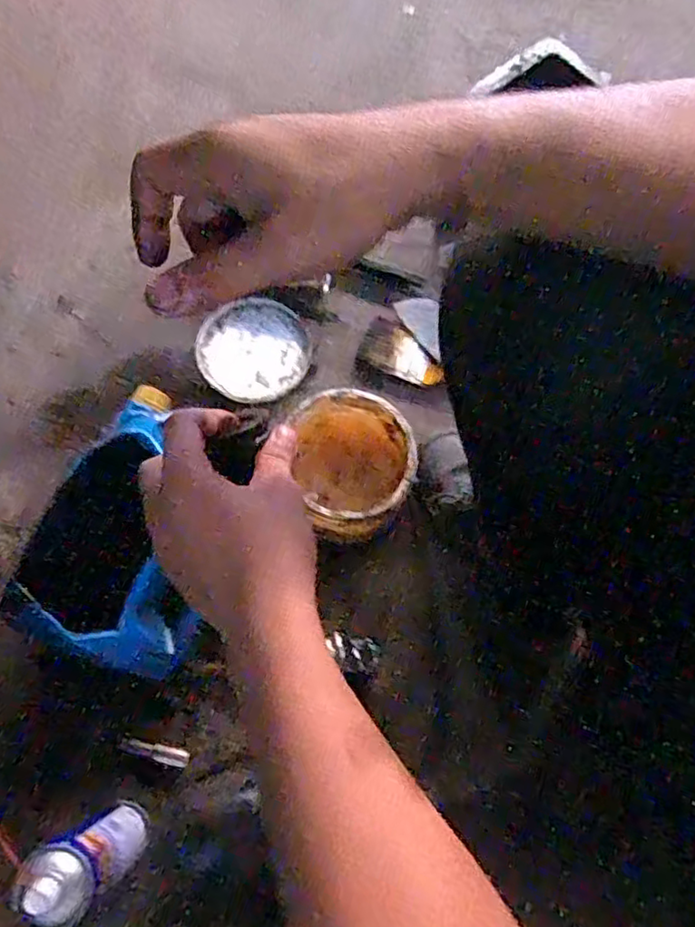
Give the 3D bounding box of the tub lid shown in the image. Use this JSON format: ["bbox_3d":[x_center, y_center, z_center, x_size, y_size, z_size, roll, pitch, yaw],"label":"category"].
[{"bbox_3d":[-0.126,-0.152,0.843,0.150,0.009,0.132,-23,99,-6],"label":"tub lid"}]

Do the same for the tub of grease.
[{"bbox_3d":[0.002,0.001,0.740,0.144,0.113,0.158,-7,72,-4],"label":"tub of grease"}]

